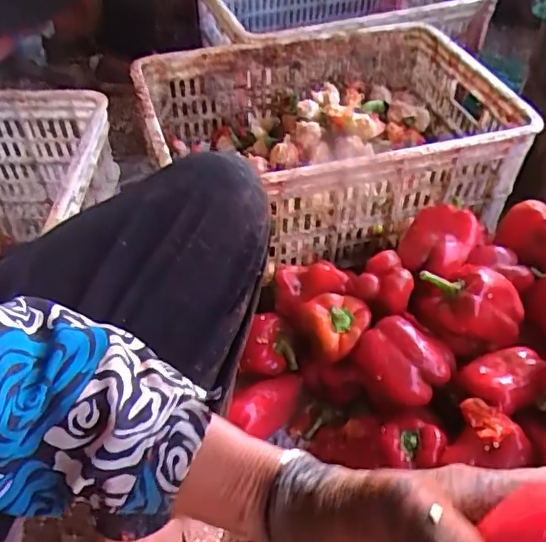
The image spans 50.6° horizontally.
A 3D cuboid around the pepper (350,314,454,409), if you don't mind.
[{"bbox_3d":[0.161,0.114,0.697,0.103,0.079,0.096,-27,51,-23],"label":"pepper"}]

